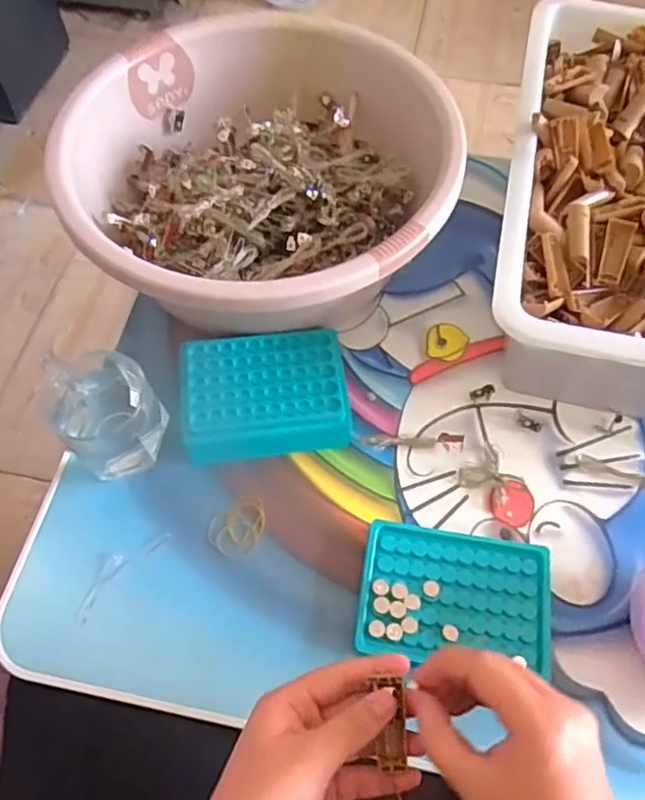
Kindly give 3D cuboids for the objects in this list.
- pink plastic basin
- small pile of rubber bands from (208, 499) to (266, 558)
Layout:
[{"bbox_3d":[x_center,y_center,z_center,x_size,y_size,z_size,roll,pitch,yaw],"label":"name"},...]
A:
[{"bbox_3d":[-0.044,-0.199,0.571,0.311,0.120,0.304,0,61,0],"label":"pink plastic basin"},{"bbox_3d":[-0.063,0.099,0.489,0.046,0.009,0.036,-29,65,-15],"label":"small pile of rubber bands"}]

